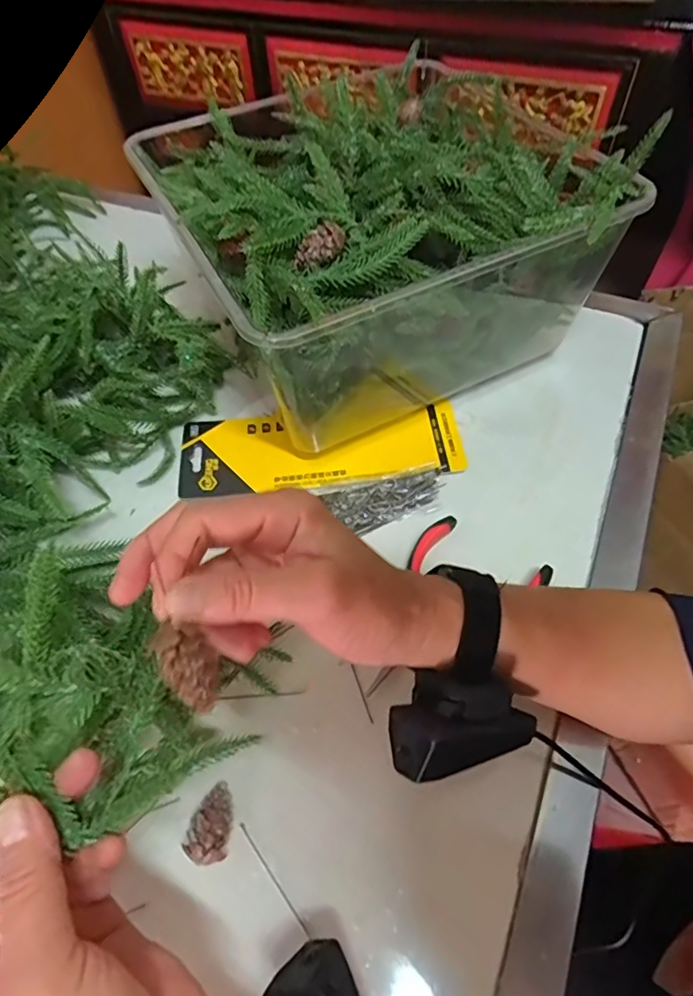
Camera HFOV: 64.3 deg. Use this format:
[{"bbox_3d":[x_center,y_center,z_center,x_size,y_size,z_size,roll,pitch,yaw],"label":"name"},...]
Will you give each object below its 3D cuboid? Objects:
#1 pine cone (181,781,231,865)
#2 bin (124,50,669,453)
[{"bbox_3d":[-0.072,0.173,0.294,0.020,0.020,0.037,0,57,2],"label":"pine cone"},{"bbox_3d":[0.027,-0.203,0.449,0.300,0.170,0.271,-23,59,-13],"label":"bin"}]

